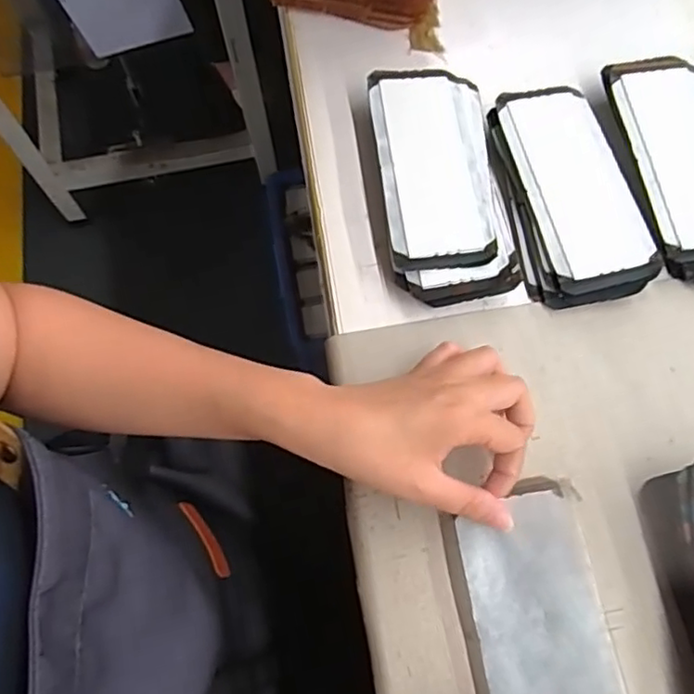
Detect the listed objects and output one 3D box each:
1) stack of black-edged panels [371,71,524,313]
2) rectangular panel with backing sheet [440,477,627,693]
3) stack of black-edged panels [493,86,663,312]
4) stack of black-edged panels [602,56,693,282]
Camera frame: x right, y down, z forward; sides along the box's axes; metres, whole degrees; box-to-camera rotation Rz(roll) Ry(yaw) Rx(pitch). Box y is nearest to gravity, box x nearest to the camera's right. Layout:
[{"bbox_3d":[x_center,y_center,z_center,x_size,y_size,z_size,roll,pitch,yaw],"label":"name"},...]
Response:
[{"bbox_3d":[0.068,-0.120,0.467,0.084,0.029,0.184,-7,71,0],"label":"stack of black-edged panels"},{"bbox_3d":[0.104,0.158,0.359,0.078,0.017,0.147,-18,67,18],"label":"rectangular panel with backing sheet"},{"bbox_3d":[0.159,-0.114,0.462,0.085,0.030,0.169,-10,71,-1],"label":"stack of black-edged panels"},{"bbox_3d":[0.252,-0.135,0.471,0.080,0.024,0.179,-9,71,-1],"label":"stack of black-edged panels"}]

